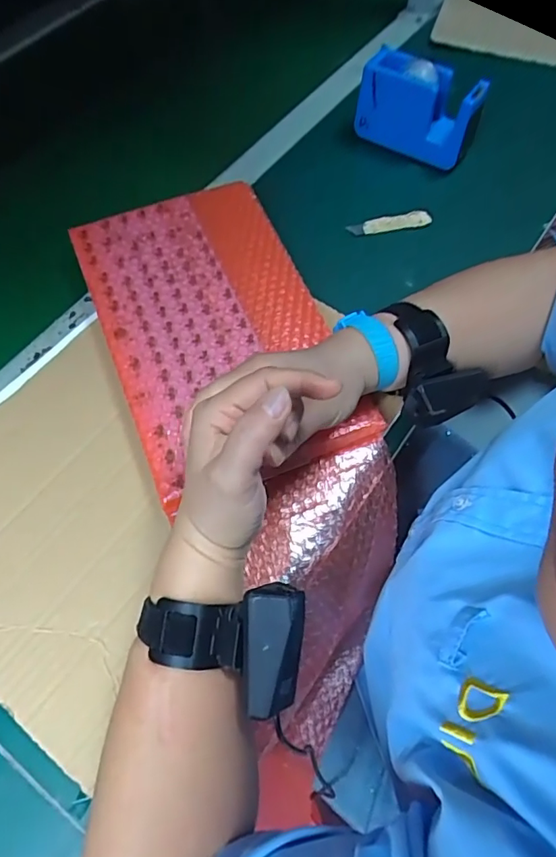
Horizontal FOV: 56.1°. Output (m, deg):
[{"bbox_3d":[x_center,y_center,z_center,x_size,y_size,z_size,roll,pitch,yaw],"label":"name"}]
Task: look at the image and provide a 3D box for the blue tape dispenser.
[{"bbox_3d":[0.156,-0.357,0.585,0.133,0.072,0.054,34,68,17],"label":"blue tape dispenser"}]

